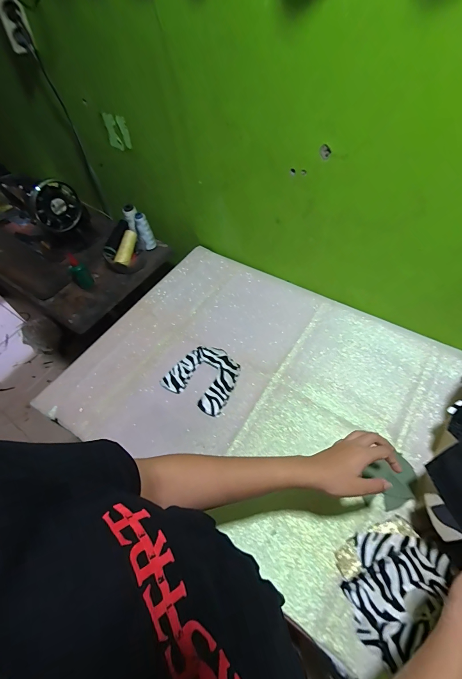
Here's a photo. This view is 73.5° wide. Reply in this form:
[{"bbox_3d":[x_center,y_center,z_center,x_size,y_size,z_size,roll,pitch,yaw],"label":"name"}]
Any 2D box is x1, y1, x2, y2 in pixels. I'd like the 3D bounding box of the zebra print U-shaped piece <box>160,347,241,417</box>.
[{"bbox_3d":[-0.057,0.081,0.694,0.151,0.013,0.140,28,63,22],"label":"zebra print U-shaped piece"}]

